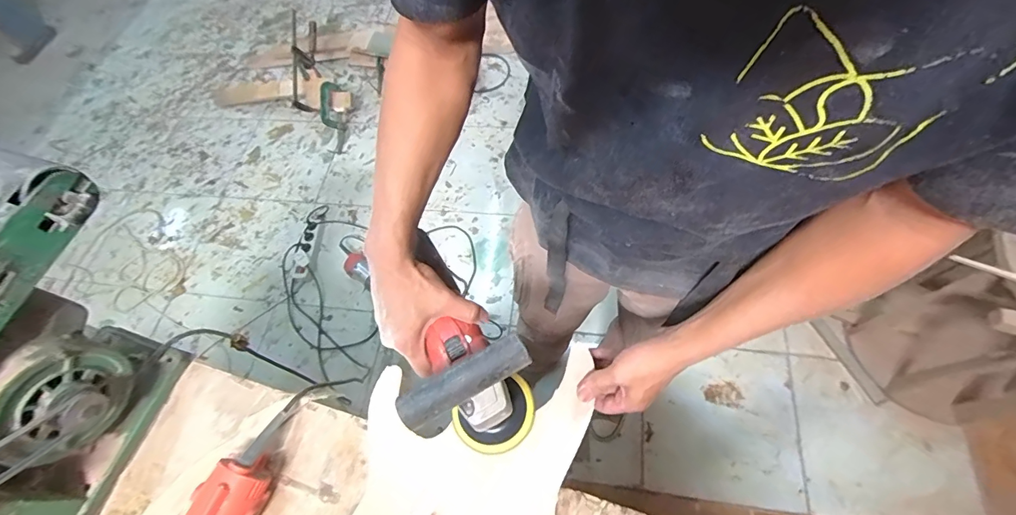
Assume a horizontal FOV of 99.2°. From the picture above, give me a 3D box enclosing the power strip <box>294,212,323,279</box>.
[{"bbox_3d":[-0.710,-0.056,1.529,0.062,0.048,0.272,1,62,4],"label":"power strip"}]

